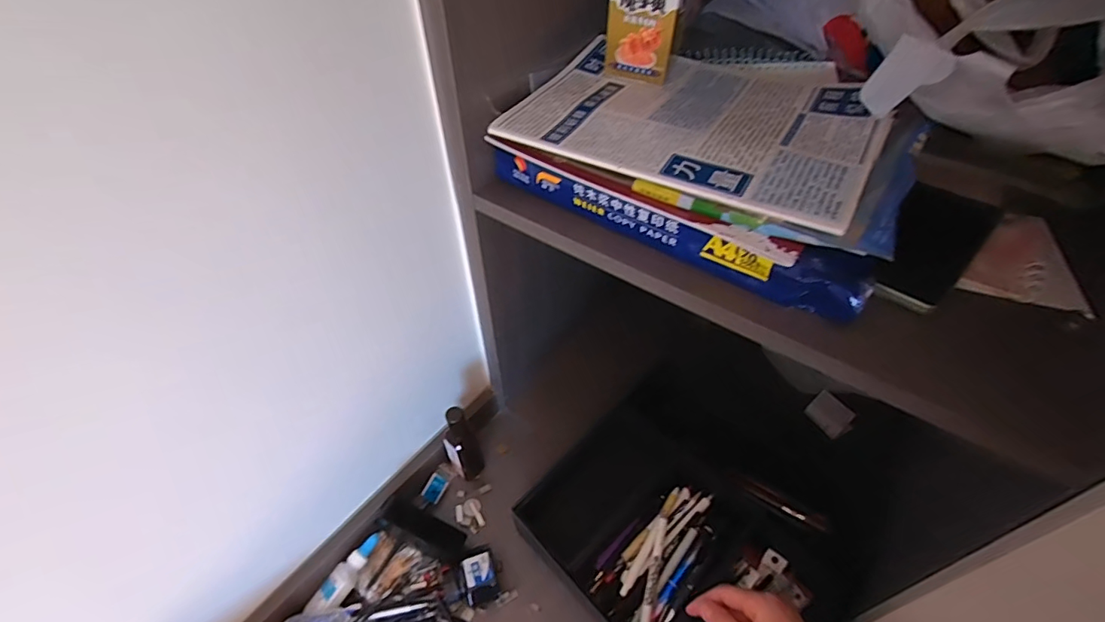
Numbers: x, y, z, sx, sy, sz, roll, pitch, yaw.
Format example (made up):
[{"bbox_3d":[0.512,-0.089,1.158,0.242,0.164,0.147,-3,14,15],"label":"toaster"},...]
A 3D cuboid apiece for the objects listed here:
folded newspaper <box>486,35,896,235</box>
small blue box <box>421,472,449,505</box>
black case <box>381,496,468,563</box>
[{"bbox_3d":[0.129,-0.182,0.437,0.290,0.023,0.233,25,52,23],"label":"folded newspaper"},{"bbox_3d":[-0.157,0.237,0.658,0.021,0.013,0.034,20,50,19],"label":"small blue box"},{"bbox_3d":[-0.158,0.267,0.607,0.108,0.019,0.034,36,51,-5],"label":"black case"}]

